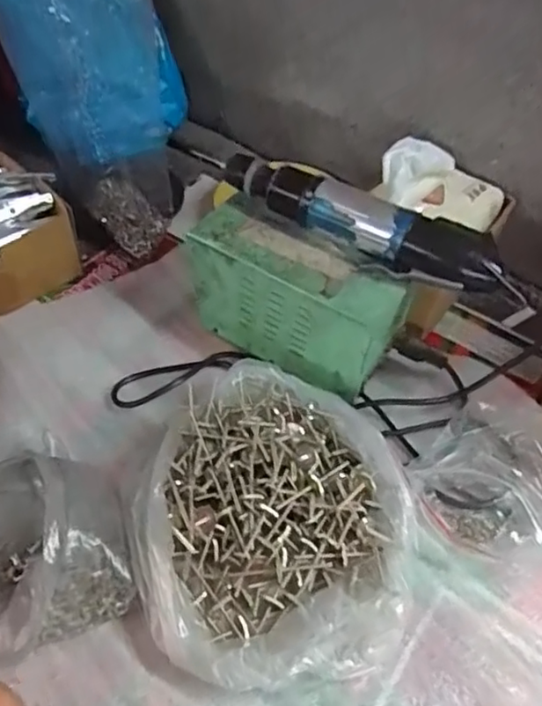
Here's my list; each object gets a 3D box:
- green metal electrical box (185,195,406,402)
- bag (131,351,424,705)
[{"bbox_3d":[0.016,-0.041,0.463,0.157,0.089,0.065,26,52,17],"label":"green metal electrical box"},{"bbox_3d":[-0.002,0.101,0.384,0.165,0.045,0.198,-14,52,-16],"label":"bag"}]

